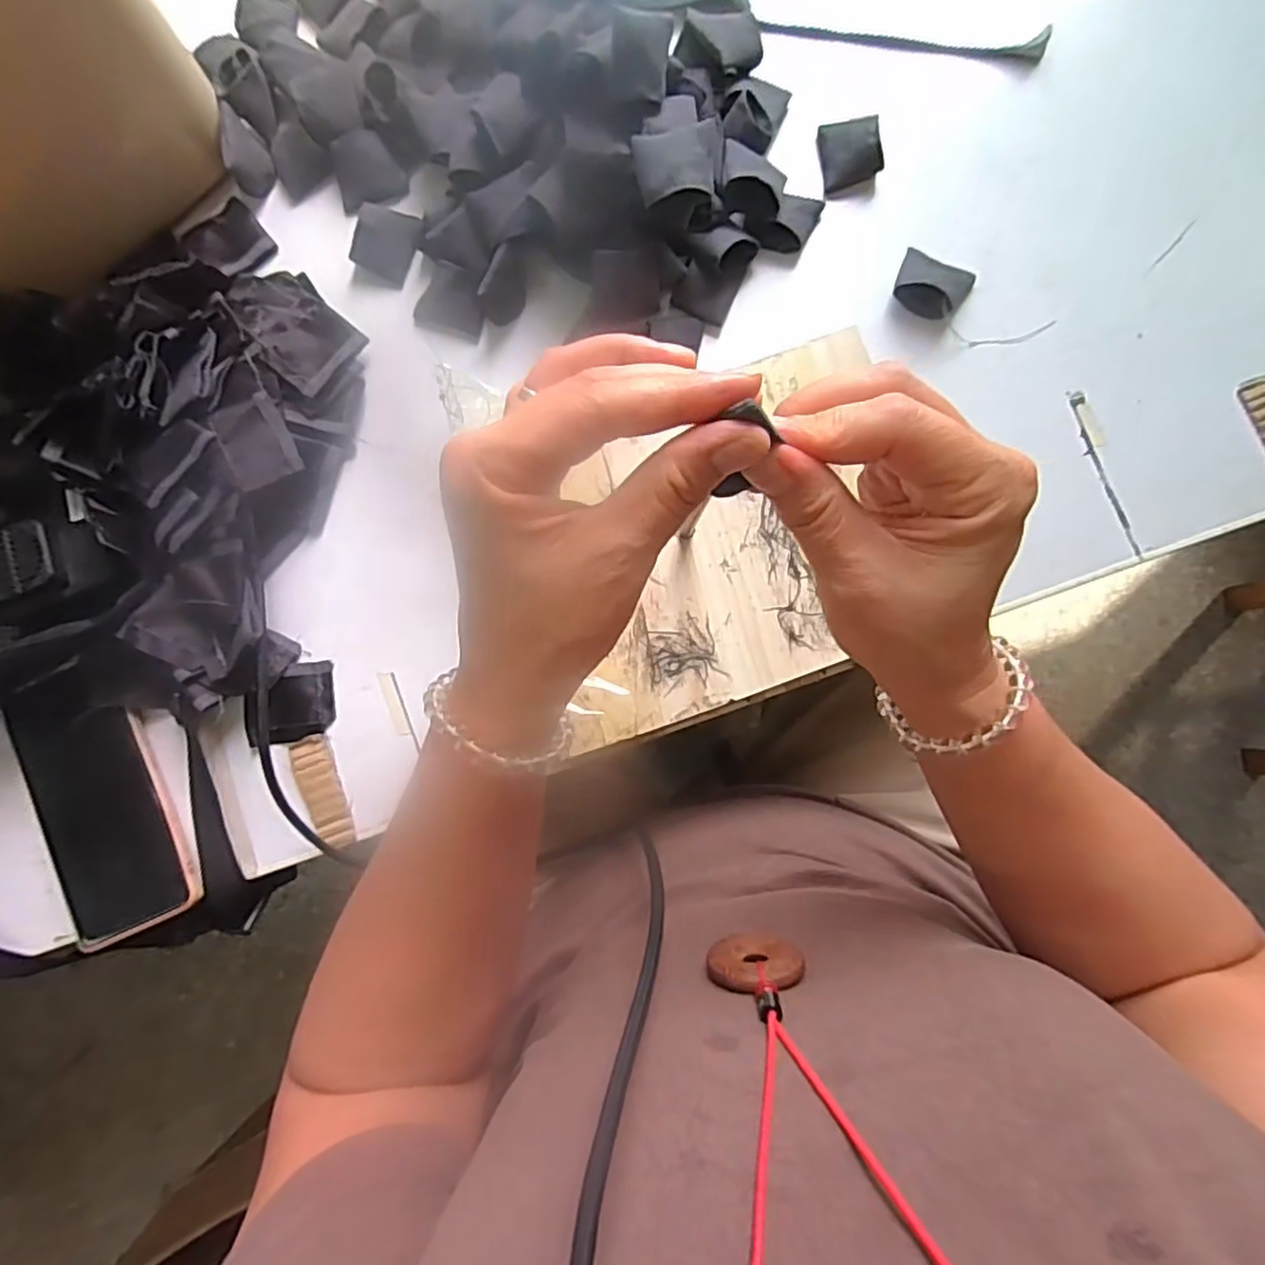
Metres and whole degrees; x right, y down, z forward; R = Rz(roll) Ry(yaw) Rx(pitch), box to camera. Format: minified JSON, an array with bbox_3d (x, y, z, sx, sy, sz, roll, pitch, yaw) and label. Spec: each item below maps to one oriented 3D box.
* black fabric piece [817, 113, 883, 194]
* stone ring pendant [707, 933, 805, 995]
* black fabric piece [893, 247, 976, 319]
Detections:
[{"bbox_3d":[0.136,-0.303,0.417,0.033,0.020,0.037,-9,84,2],"label":"black fabric piece"},{"bbox_3d":[0.049,0.130,0.265,0.037,0.043,0.005,-4,84,2],"label":"stone ring pendant"},{"bbox_3d":[0.182,-0.211,0.405,0.043,0.022,0.038,26,86,5],"label":"black fabric piece"}]

